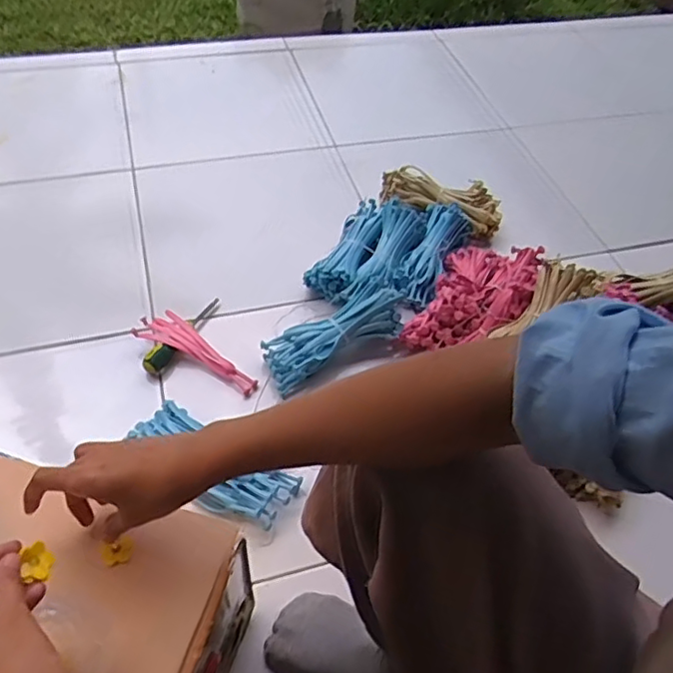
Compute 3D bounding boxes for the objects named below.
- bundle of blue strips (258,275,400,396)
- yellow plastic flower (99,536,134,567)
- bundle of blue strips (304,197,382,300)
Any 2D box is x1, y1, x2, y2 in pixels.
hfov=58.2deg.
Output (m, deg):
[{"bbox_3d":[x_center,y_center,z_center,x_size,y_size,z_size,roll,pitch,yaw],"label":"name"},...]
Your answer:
[{"bbox_3d":[-0.006,-0.005,0.874,0.207,0.050,0.080,-31,60,-11],"label":"bundle of blue strips"},{"bbox_3d":[-0.168,0.167,0.466,0.023,0.007,0.019,-19,56,-19],"label":"yellow plastic flower"},{"bbox_3d":[0.018,-0.141,1.013,0.074,0.071,0.202,21,53,11],"label":"bundle of blue strips"}]

